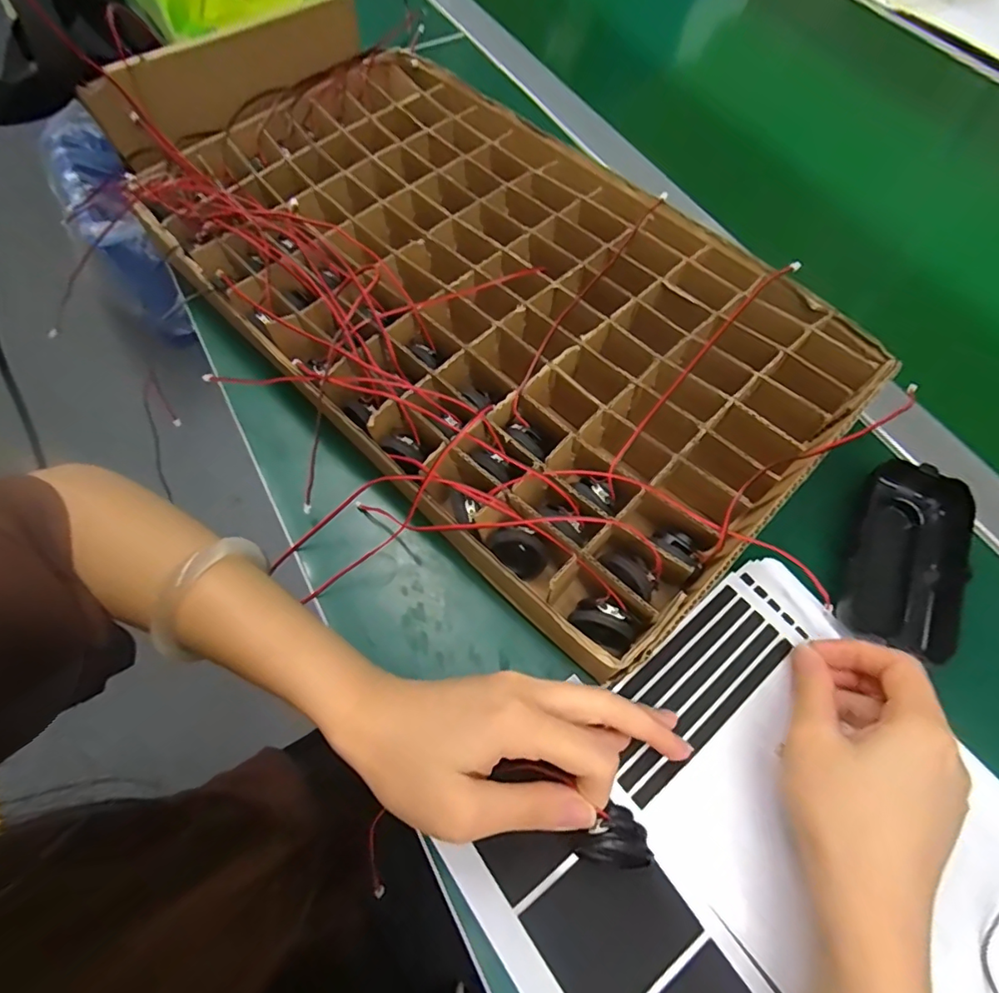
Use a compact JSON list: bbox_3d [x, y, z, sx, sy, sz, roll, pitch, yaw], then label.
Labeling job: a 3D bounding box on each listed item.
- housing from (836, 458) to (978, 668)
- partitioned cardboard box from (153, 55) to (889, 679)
[{"bbox_3d":[0.220,0.031,0.282,0.047,0.021,0.102,23,65,8],"label":"housing"},{"bbox_3d":[-0.007,-0.131,0.340,0.252,0.061,0.429,-39,72,-19],"label":"partitioned cardboard box"}]

